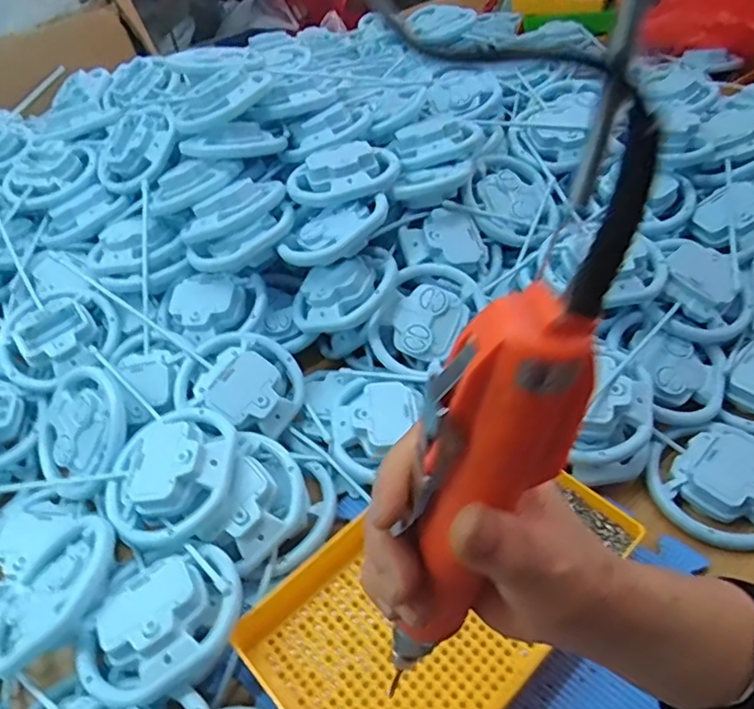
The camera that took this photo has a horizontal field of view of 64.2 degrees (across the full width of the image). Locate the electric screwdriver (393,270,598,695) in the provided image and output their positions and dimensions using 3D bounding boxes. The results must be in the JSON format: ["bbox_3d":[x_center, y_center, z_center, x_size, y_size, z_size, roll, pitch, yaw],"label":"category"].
[{"bbox_3d":[0.033,0.051,0.212,0.037,0.158,0.037,33,36,32],"label":"electric screwdriver"}]

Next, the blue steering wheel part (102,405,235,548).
[{"bbox_3d":[-0.149,0.077,0.423,0.100,0.033,0.096,30,57,30],"label":"blue steering wheel part"}]

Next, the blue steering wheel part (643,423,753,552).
[{"bbox_3d":[0.255,0.088,0.441,0.098,0.025,0.093,-36,53,-24],"label":"blue steering wheel part"}]

